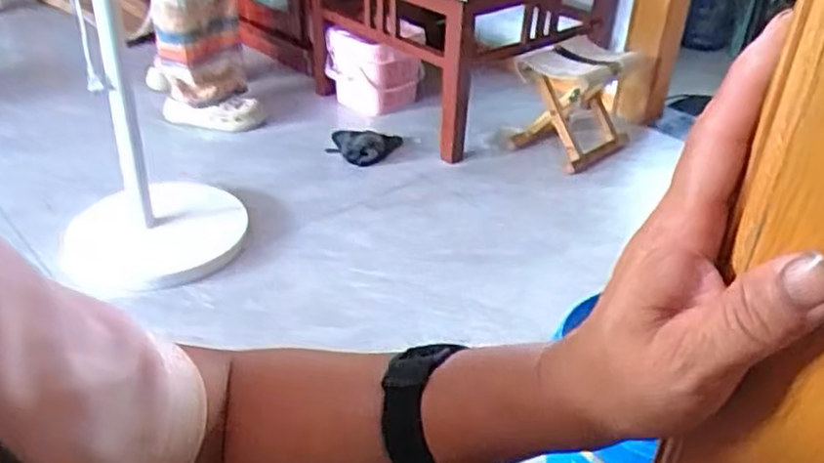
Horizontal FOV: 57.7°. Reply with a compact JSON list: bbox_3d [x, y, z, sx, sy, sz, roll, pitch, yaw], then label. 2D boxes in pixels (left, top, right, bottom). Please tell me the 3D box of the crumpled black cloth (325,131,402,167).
[{"bbox_3d":[-0.098,-0.184,1.698,0.194,0.075,0.077,-11,36,-17],"label":"crumpled black cloth"}]

